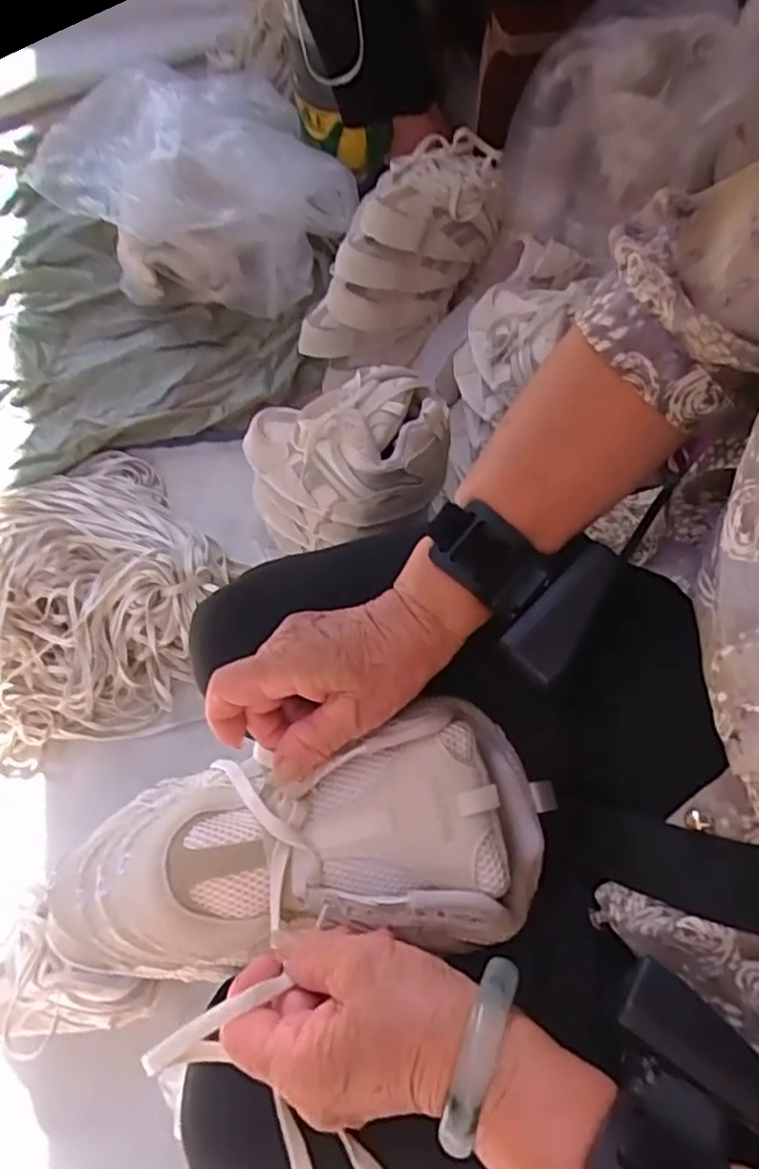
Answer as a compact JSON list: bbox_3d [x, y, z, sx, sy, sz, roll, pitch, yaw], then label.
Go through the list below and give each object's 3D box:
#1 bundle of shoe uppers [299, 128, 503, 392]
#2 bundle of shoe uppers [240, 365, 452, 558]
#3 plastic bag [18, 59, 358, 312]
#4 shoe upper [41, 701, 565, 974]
[{"bbox_3d":[0.035,-0.400,0.804,0.120,0.156,0.298,41,74,14],"label":"bundle of shoe uppers"},{"bbox_3d":[-0.036,-0.109,0.622,0.192,0.161,0.147,6,69,2],"label":"bundle of shoe uppers"},{"bbox_3d":[-0.274,-0.636,1.010,0.393,0.165,0.461,-40,74,-14],"label":"plastic bag"},{"bbox_3d":[-0.050,0.141,0.350,0.264,0.078,0.107,-15,69,8],"label":"shoe upper"}]

